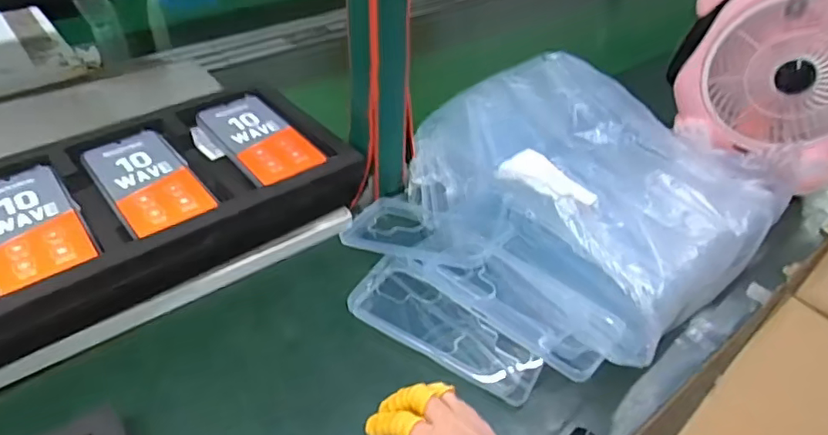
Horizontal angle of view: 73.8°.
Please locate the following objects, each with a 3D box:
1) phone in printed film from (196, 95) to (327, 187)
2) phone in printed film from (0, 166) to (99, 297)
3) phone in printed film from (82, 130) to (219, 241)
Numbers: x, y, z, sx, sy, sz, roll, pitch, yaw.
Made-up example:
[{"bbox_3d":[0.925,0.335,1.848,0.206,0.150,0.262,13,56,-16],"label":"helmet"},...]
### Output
[{"bbox_3d":[-0.172,-0.089,0.605,0.074,0.009,0.167,-27,49,-29],"label":"phone in printed film"},{"bbox_3d":[-0.342,0.005,0.489,0.077,0.008,0.156,-28,49,-30],"label":"phone in printed film"},{"bbox_3d":[-0.261,-0.039,0.542,0.080,0.007,0.158,-28,49,-30],"label":"phone in printed film"}]

